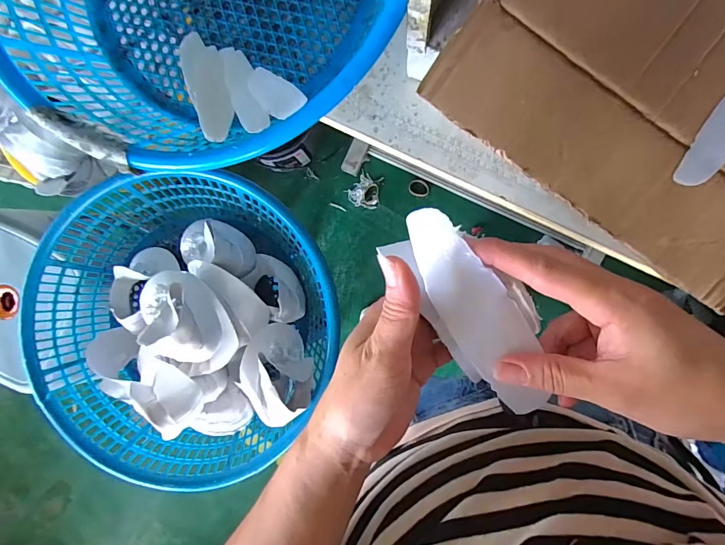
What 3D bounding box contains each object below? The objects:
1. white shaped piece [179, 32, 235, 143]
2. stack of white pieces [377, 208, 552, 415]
[{"bbox_3d":[-0.195,-0.235,0.502,0.049,0.010,0.172,-23,71,5],"label":"white shaped piece"},{"bbox_3d":[0.072,0.025,0.241,0.054,0.028,0.141,-34,90,5],"label":"stack of white pieces"}]

